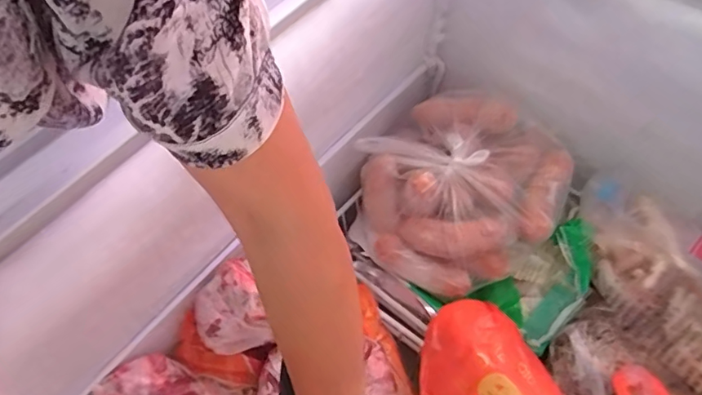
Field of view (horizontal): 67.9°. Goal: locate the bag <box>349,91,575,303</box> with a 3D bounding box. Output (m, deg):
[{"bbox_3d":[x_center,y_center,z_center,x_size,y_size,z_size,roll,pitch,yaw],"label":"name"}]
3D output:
[{"bbox_3d":[0.125,-0.013,0.609,0.241,0.077,0.211,-41,69,-19],"label":"bag"}]

